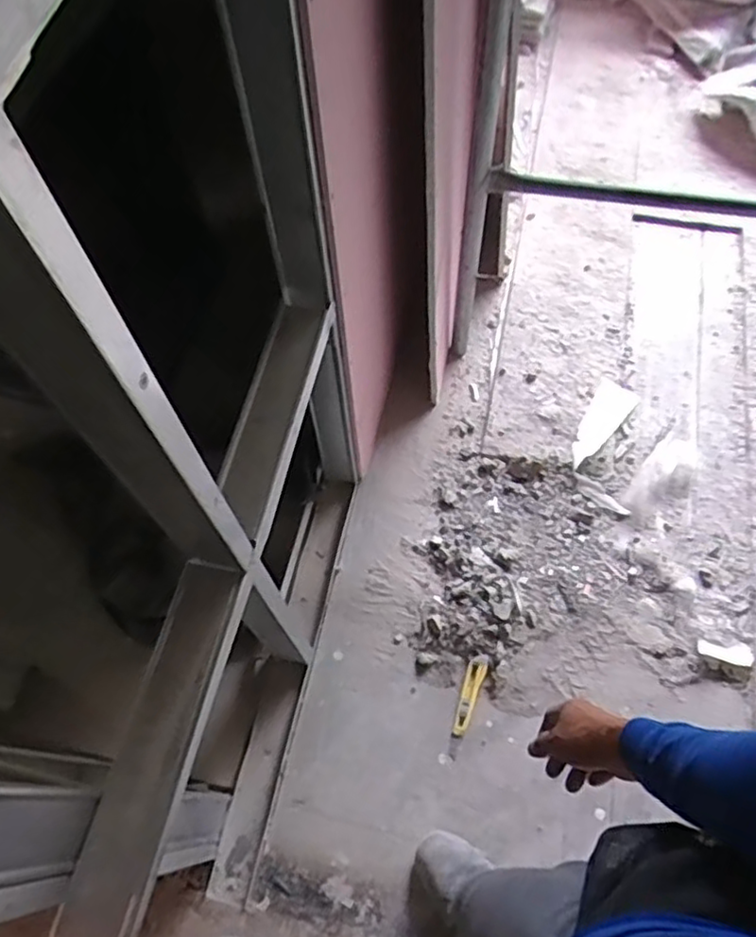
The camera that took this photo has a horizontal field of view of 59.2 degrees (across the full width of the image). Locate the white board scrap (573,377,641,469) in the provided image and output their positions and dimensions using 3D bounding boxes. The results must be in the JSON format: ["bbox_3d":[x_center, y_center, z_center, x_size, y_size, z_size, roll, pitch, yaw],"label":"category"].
[{"bbox_3d":[0.528,-0.105,1.561,0.093,0.016,0.271,28,67,15],"label":"white board scrap"}]

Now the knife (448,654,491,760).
[{"bbox_3d":[0.169,0.456,1.290,0.038,0.015,0.199,21,66,12],"label":"knife"}]

